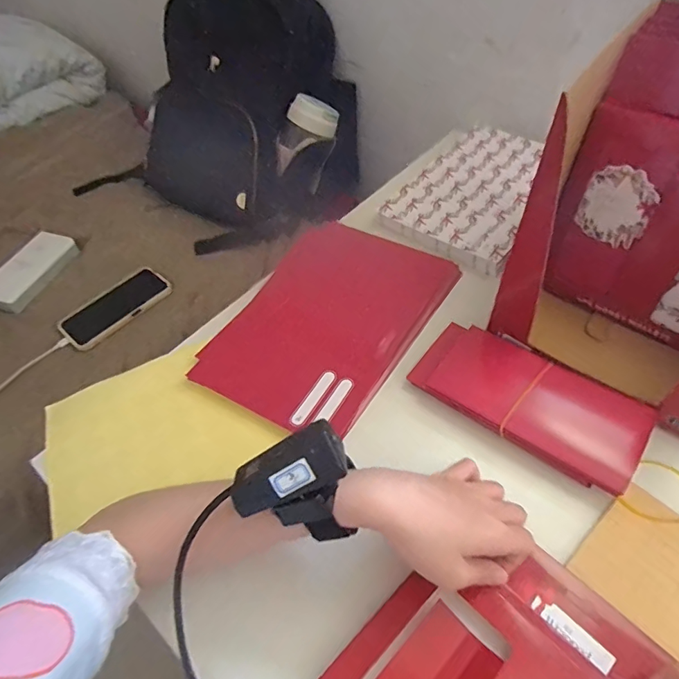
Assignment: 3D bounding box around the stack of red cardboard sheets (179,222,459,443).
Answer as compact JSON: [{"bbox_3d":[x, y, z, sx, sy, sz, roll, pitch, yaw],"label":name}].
[{"bbox_3d":[-0.013,-0.028,0.505,0.185,0.022,0.265,24,55,24],"label":"stack of red cardboard sheets"}]

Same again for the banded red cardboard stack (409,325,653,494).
[{"bbox_3d":[0.166,0.053,0.420,0.194,0.030,0.086,27,57,26],"label":"banded red cardboard stack"}]

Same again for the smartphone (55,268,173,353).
[{"bbox_3d":[-0.353,-0.053,0.737,0.081,0.017,0.167,32,59,28],"label":"smartphone"}]

